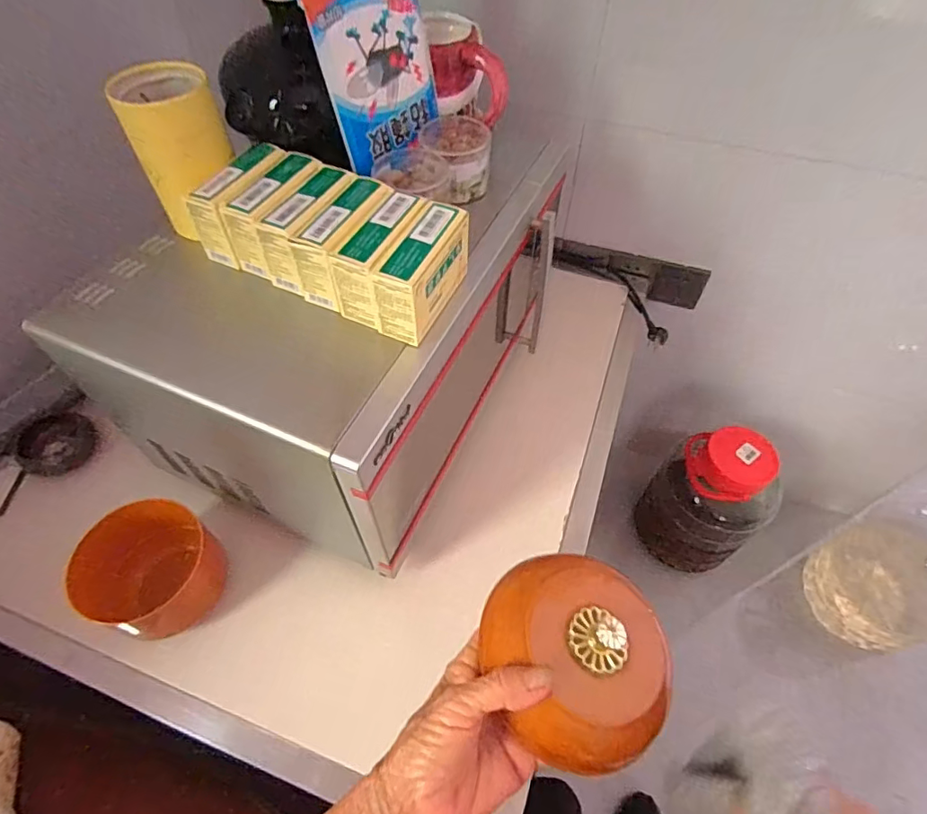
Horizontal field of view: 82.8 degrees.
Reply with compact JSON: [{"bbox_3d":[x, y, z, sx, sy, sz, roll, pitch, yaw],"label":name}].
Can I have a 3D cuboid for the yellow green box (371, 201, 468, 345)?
[{"bbox_3d":[-0.035,-0.116,0.458,0.039,0.068,0.103,22,58,14],"label":"yellow green box"}]

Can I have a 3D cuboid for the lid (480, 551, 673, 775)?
[{"bbox_3d":[0.071,0.144,0.317,0.106,0.036,0.120,-19,57,-13],"label":"lid"}]

